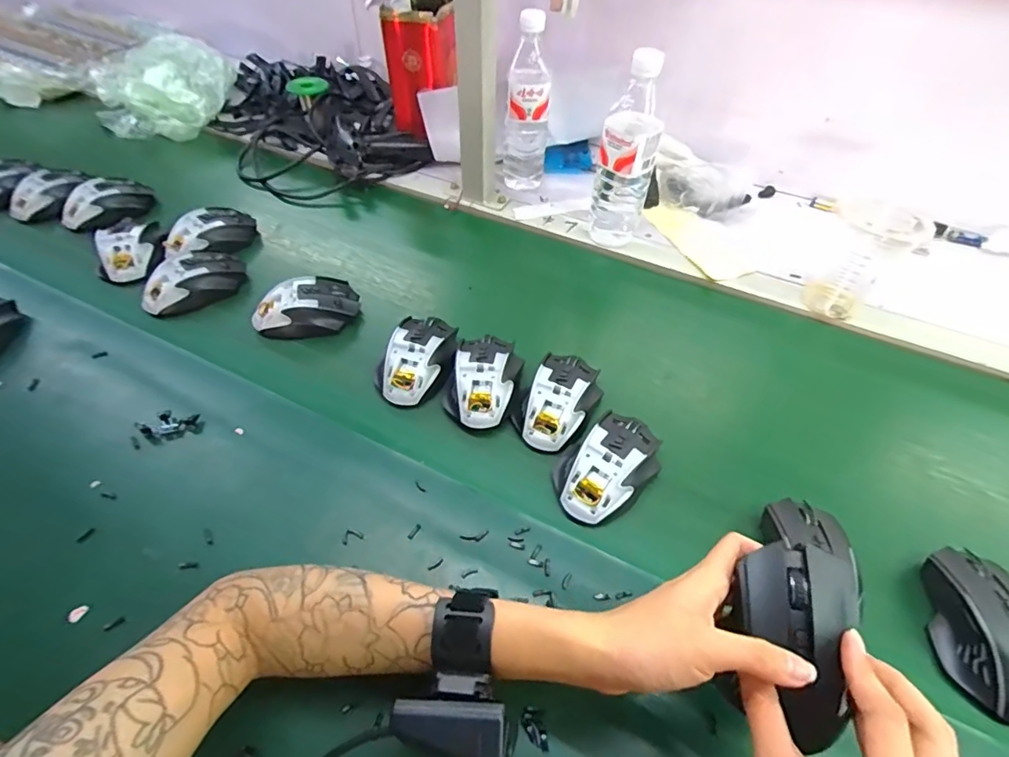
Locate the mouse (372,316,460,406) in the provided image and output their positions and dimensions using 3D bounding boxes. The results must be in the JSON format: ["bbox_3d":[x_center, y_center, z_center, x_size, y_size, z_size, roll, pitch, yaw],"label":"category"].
[{"bbox_3d":[-0.089,-0.020,0.536,0.075,0.046,0.107,21,52,15],"label":"mouse"}]

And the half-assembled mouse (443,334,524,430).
[{"bbox_3d":[-0.021,0.001,0.518,0.071,0.044,0.108,13,51,9],"label":"half-assembled mouse"}]

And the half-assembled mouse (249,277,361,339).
[{"bbox_3d":[-0.230,-0.085,0.581,0.117,0.042,0.065,-12,51,-12],"label":"half-assembled mouse"}]

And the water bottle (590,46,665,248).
[{"bbox_3d":[0.148,-0.269,0.621,0.054,0.221,0.065,-27,56,-22],"label":"water bottle"}]

